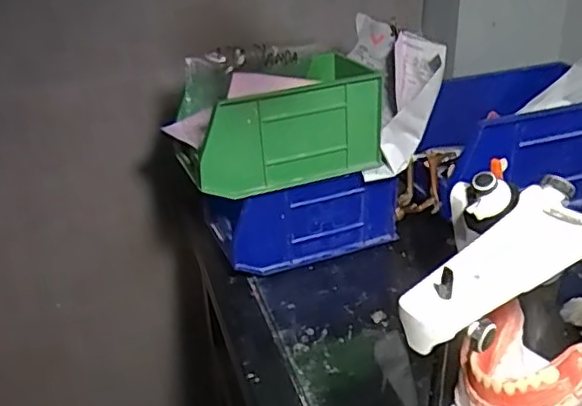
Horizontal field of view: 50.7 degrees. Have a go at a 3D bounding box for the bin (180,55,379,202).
[{"bbox_3d":[-0.009,-0.073,0.539,0.173,0.092,0.079,-14,30,-18],"label":"bin"}]

